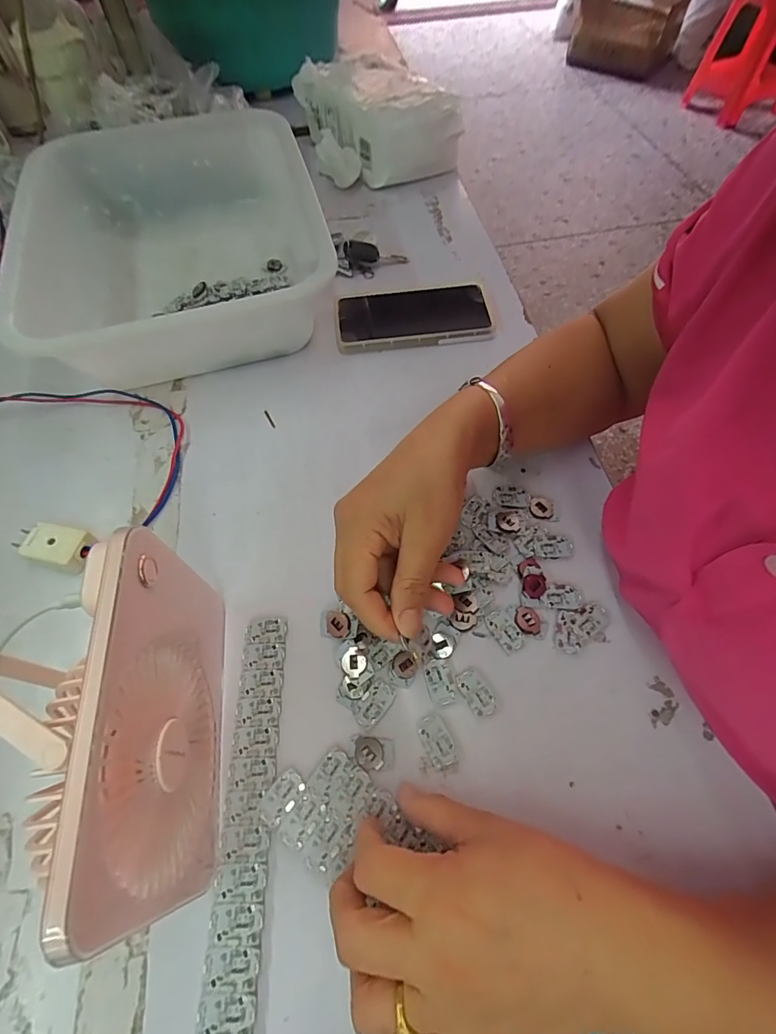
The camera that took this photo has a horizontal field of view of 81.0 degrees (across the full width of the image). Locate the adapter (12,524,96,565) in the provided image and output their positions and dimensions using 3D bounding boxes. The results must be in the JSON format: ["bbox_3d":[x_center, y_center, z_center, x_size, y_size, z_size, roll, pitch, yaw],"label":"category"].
[{"bbox_3d":[-0.272,0.023,0.370,0.067,0.020,0.029,11,60,9],"label":"adapter"}]

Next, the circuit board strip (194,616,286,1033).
[{"bbox_3d":[-0.086,0.185,0.273,0.030,0.004,0.249,-3,59,1],"label":"circuit board strip"}]

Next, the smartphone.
[{"bbox_3d":[0.026,-0.219,0.489,0.163,0.013,0.088,-7,61,0],"label":"smartphone"}]

